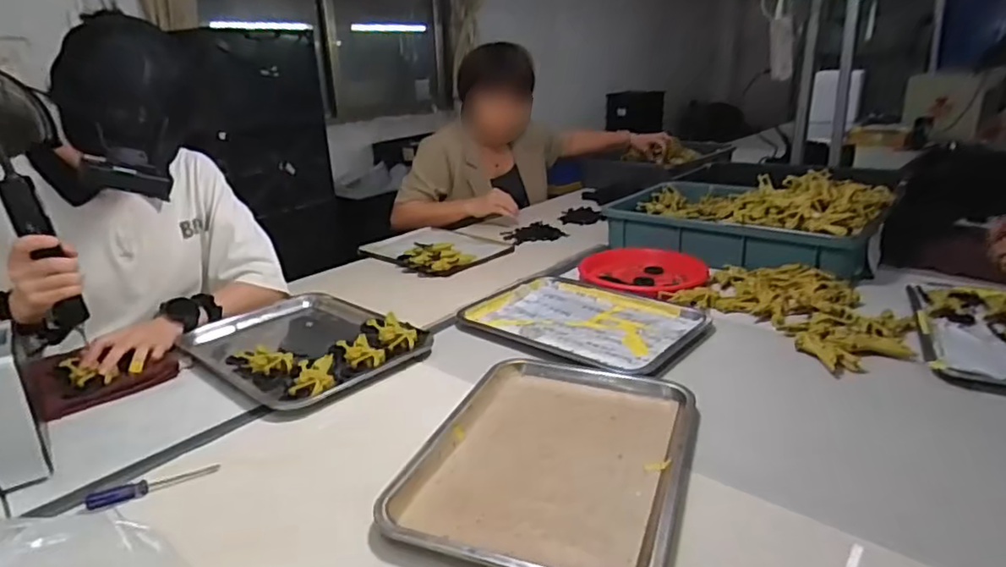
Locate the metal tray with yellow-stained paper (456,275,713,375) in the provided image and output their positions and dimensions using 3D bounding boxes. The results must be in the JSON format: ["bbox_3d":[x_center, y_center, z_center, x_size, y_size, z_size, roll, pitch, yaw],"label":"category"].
[{"bbox_3d":[0.135,0.050,0.986,0.358,0.026,0.257,16,26,37],"label":"metal tray with yellow-stained paper"}]

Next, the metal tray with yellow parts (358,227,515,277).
[{"bbox_3d":[-0.153,-0.099,1.363,0.327,0.036,0.251,18,27,41],"label":"metal tray with yellow parts"}]

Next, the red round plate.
[{"bbox_3d":[0.260,-0.031,1.154,0.251,0.032,0.207,19,28,41],"label":"red round plate"}]

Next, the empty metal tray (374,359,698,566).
[{"bbox_3d":[0.060,0.178,0.649,0.261,0.027,0.358,9,22,22],"label":"empty metal tray"}]

